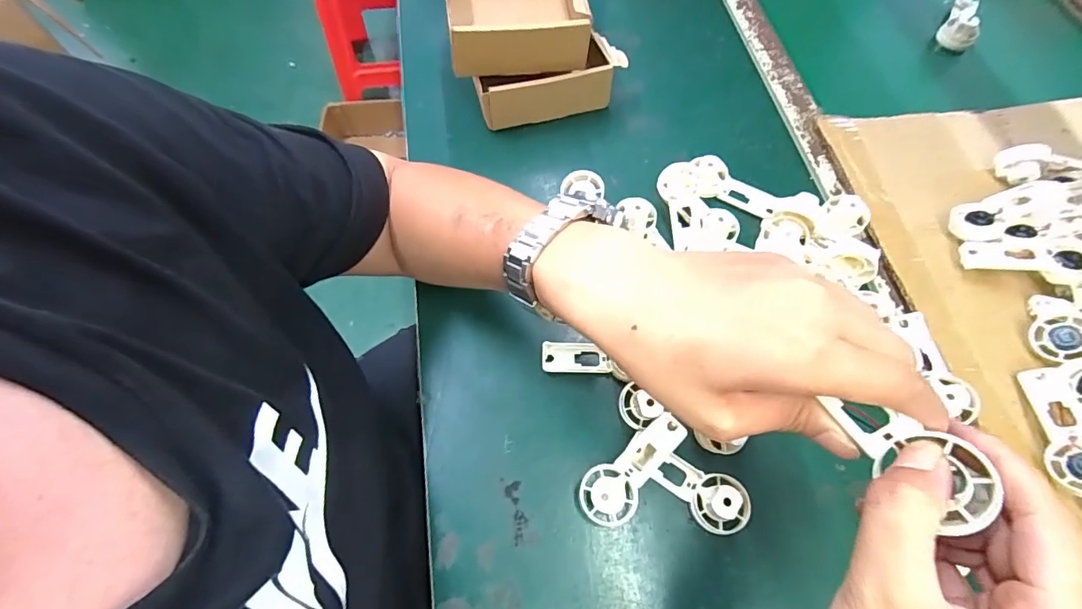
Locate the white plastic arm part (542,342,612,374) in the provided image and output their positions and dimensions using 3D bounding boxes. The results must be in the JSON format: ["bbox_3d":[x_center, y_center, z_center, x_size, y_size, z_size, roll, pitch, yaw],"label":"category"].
[{"bbox_3d":[0.029,0.044,0.398,0.056,0.016,0.024,3,65,4],"label":"white plastic arm part"}]

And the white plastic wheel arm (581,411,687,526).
[{"bbox_3d":[0.066,0.121,0.355,0.038,0.024,0.091,39,72,19],"label":"white plastic wheel arm"}]

